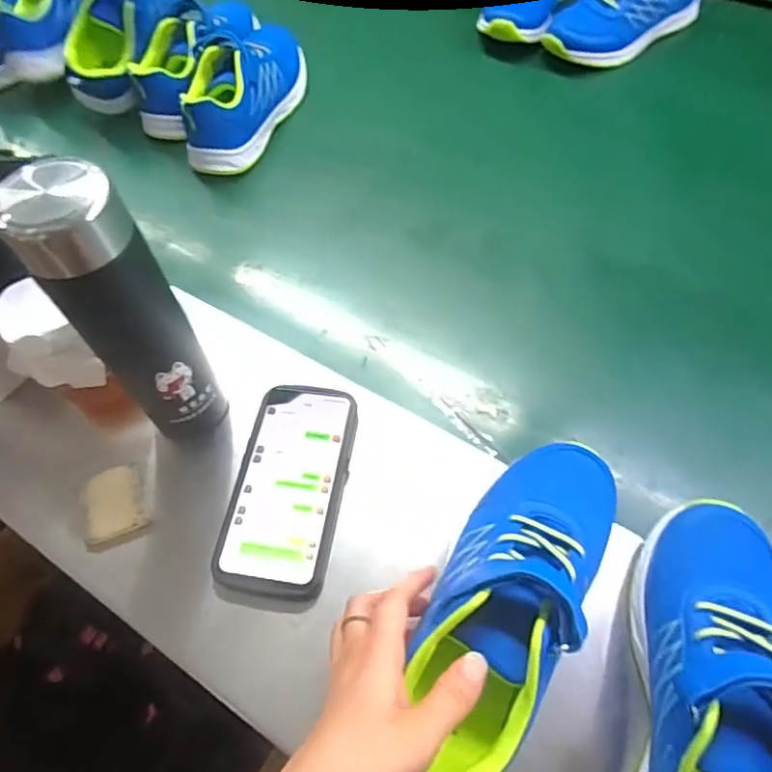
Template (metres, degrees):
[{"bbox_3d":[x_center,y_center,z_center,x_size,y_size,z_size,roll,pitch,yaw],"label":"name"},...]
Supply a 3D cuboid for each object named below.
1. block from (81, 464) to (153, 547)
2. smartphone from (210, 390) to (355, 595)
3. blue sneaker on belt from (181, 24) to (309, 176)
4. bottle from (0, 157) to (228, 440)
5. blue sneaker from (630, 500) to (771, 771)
[{"bbox_3d":[-0.206,0.090,0.439,0.043,0.017,0.051,-18,61,-7],"label":"block"},{"bbox_3d":[-0.073,0.074,0.440,0.080,0.010,0.162,6,61,7],"label":"smartphone"},{"bbox_3d":[-0.164,-0.355,0.678,0.086,0.086,0.228,18,59,13],"label":"blue sneaker on belt"},{"bbox_3d":[-0.165,-0.043,0.385,0.056,0.219,0.058,-24,58,-10],"label":"bottle"},{"bbox_3d":[0.188,0.175,0.315,0.084,0.085,0.222,11,60,10],"label":"blue sneaker"}]

